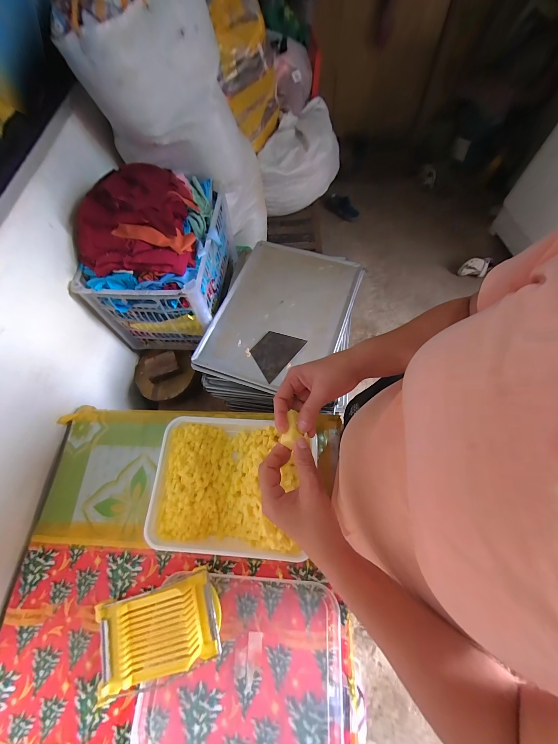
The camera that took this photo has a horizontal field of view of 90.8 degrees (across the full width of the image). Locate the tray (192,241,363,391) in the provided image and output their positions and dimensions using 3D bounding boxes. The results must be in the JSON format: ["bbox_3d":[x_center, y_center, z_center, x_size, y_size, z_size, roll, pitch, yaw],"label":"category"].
[{"bbox_3d":[0.013,-0.166,0.743,0.320,0.023,0.445,19,67,11],"label":"tray"}]

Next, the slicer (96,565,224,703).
[{"bbox_3d":[-0.198,0.419,0.449,0.197,0.056,0.117,-18,65,-5],"label":"slicer"}]

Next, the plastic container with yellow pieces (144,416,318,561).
[{"bbox_3d":[-0.084,0.208,0.522,0.286,0.079,0.228,2,65,4],"label":"plastic container with yellow pieces"}]

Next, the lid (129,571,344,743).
[{"bbox_3d":[-0.058,0.475,0.442,0.313,0.014,0.237,2,65,4],"label":"lid"}]

